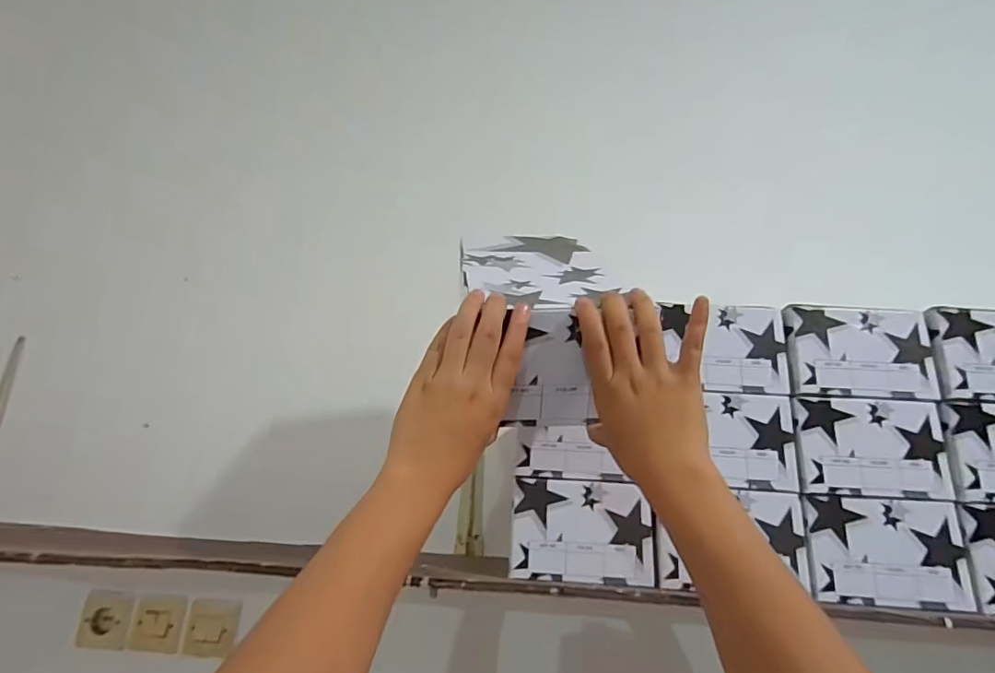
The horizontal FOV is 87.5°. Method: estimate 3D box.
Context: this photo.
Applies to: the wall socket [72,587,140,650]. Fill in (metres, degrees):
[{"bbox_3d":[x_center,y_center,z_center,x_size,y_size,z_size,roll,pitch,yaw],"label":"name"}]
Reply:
[{"bbox_3d":[-0.616,0.446,0.819,0.086,0.083,0.009,1,-16,8],"label":"wall socket"}]

